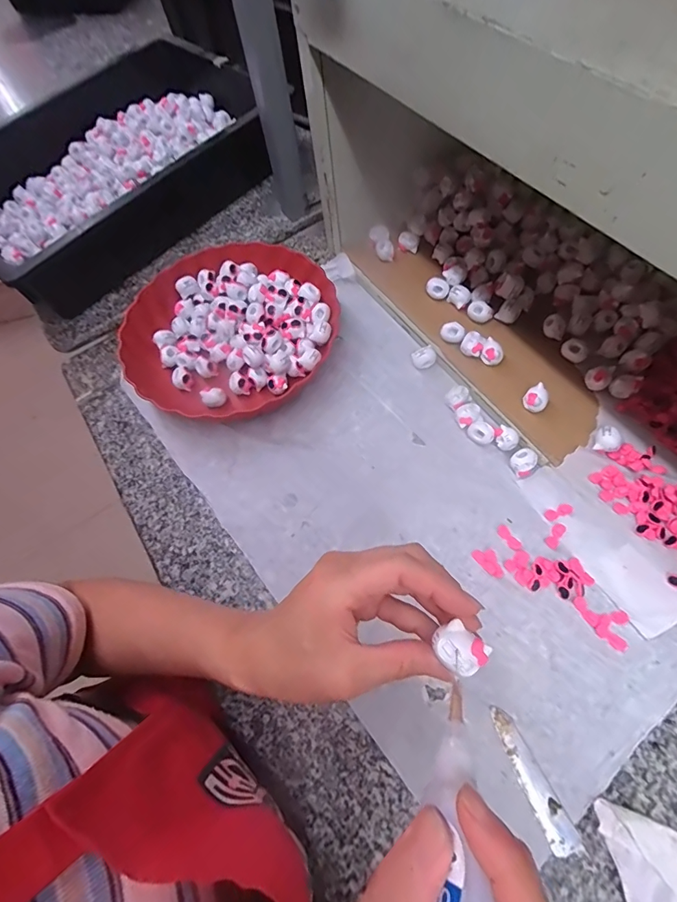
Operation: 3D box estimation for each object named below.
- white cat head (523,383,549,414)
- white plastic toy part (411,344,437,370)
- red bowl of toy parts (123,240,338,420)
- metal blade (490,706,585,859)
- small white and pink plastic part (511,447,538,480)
[{"bbox_3d":[0.195,-0.050,0.415,0.018,0.020,0.022,-31,66,-8],"label":"white cat head"},{"bbox_3d":[0.095,-0.102,0.465,0.024,0.012,0.021,-10,65,1],"label":"white plastic toy part"},{"bbox_3d":[-0.127,-0.142,0.497,0.236,0.052,0.219,-43,68,-13],"label":"red bowl of toy parts"},{"bbox_3d":[0.142,0.242,0.312,0.021,0.004,0.094,-26,65,-6],"label":"metal blade"},{"bbox_3d":[0.178,0.011,0.406,0.022,0.019,0.023,-2,65,5],"label":"small white and pink plastic part"}]

